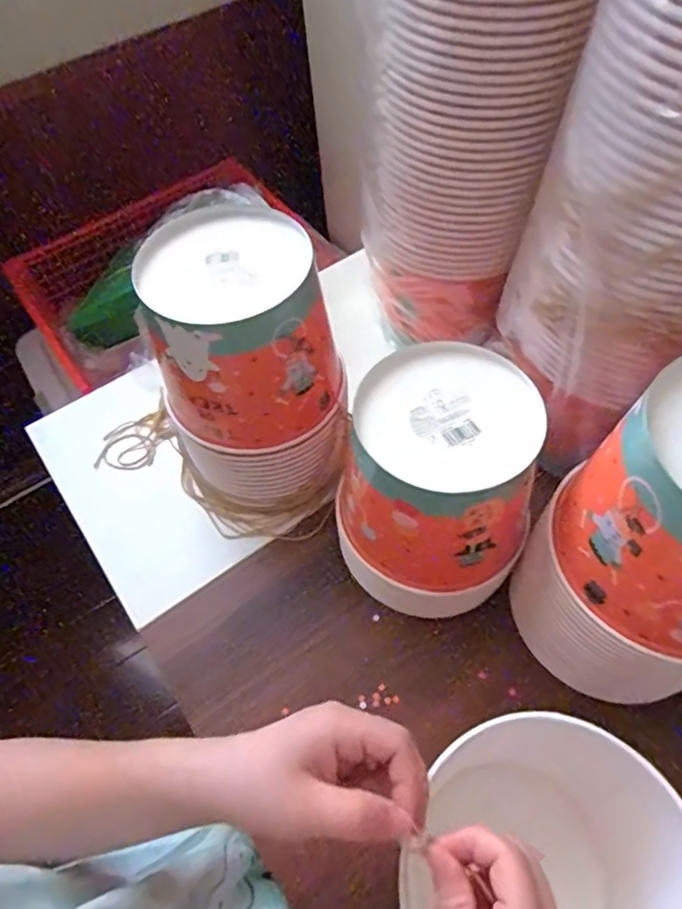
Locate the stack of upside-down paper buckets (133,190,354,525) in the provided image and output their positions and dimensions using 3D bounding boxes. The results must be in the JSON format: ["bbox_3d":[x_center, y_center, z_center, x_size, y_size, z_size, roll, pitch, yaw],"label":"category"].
[{"bbox_3d":[-0.080,-0.067,0.503,0.140,0.231,0.162,-19,60,-7],"label":"stack of upside-down paper buckets"}]

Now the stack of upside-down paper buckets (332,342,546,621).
[{"bbox_3d":[0.076,0.030,0.465,0.135,0.188,0.151,10,61,11],"label":"stack of upside-down paper buckets"}]

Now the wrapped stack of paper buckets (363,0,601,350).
[{"bbox_3d":[0.098,-0.293,0.495,0.158,0.400,0.155,6,60,8],"label":"wrapped stack of paper buckets"}]

